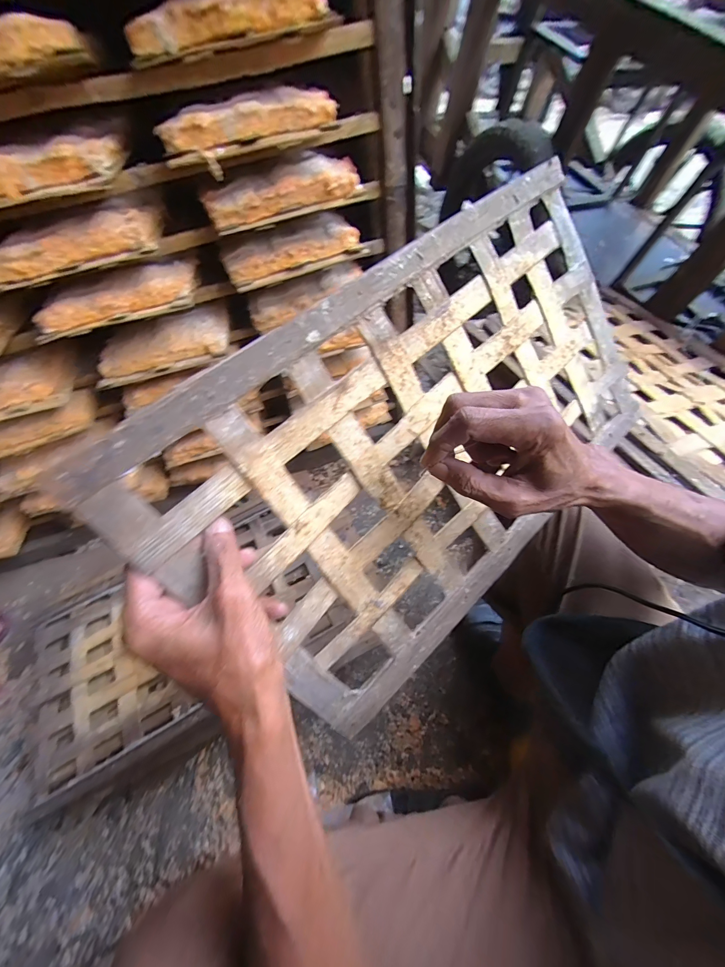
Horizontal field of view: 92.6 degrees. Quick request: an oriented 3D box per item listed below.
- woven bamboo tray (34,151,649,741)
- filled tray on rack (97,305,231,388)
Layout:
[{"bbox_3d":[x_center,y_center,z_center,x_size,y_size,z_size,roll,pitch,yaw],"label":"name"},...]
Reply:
[{"bbox_3d":[0.085,-0.052,0.339,0.534,0.325,0.018,-41,23,-17],"label":"woven bamboo tray"},{"bbox_3d":[-0.347,-0.245,0.615,0.218,0.055,0.116,-12,53,-4],"label":"filled tray on rack"}]

